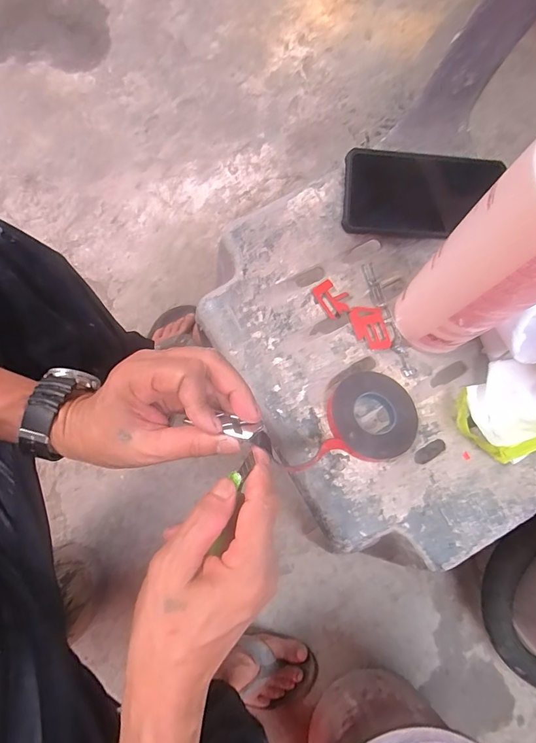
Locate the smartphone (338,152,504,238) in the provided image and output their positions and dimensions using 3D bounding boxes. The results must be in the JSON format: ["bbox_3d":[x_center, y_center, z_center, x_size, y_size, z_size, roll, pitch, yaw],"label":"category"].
[{"bbox_3d":[0.157,-0.183,0.409,0.156,0.011,0.081,2,95,-3],"label":"smartphone"}]

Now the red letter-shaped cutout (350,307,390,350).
[{"bbox_3d":[0.104,-0.044,0.400,0.034,0.006,0.046,-14,79,-5],"label":"red letter-shaped cutout"}]

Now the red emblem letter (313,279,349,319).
[{"bbox_3d":[0.066,-0.074,0.396,0.030,0.004,0.037,-36,94,-13],"label":"red emblem letter"}]

